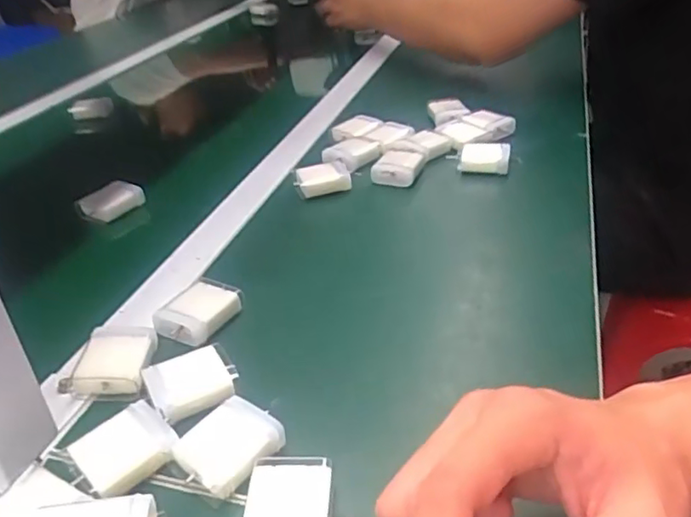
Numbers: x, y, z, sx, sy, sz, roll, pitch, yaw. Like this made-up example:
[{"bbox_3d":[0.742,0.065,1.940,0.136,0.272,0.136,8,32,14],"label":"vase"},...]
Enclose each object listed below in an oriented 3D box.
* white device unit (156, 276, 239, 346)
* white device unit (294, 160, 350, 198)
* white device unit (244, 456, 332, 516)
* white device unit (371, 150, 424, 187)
[{"bbox_3d":[-0.102,0.034,0.426,0.042,0.021,0.051,14,37,28],"label":"white device unit"},{"bbox_3d":[-0.023,-0.080,0.598,0.054,0.017,0.038,-17,34,-16],"label":"white device unit"},{"bbox_3d":[-0.027,0.122,0.294,0.040,0.017,0.058,-3,32,4],"label":"white device unit"},{"bbox_3d":[0.053,-0.091,0.612,0.041,0.020,0.049,6,34,18],"label":"white device unit"}]

